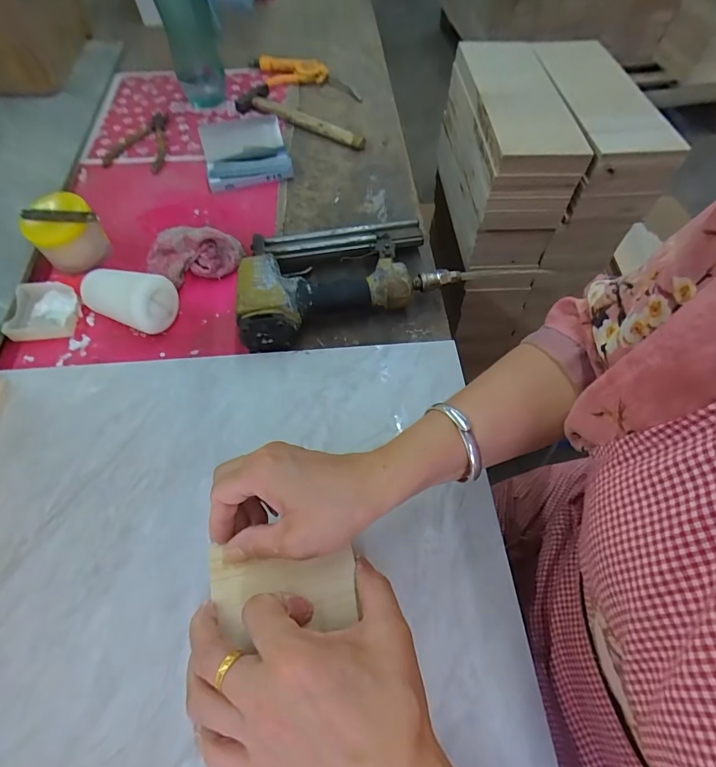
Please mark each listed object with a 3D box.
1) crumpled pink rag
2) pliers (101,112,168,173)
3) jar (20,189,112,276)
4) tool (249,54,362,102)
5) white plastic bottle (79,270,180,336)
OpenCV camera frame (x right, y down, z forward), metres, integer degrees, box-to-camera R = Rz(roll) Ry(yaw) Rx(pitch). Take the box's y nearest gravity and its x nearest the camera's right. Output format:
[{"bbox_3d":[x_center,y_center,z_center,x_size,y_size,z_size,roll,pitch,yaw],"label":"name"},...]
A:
[{"bbox_3d":[-0.209,-0.159,0.528,0.107,0.044,0.069,8,60,4],"label":"crumpled pink rag"},{"bbox_3d":[-0.347,-0.398,0.679,0.101,0.010,0.149,6,60,3],"label":"pliers"},{"bbox_3d":[-0.366,-0.189,0.525,0.077,0.065,0.072,0,60,0],"label":"jar"},{"bbox_3d":[-0.095,-0.563,0.761,0.230,0.028,0.064,19,62,10],"label":"tool"},{"bbox_3d":[-0.258,-0.097,0.479,0.081,0.066,0.062,19,62,10],"label":"white plastic bottle"}]

